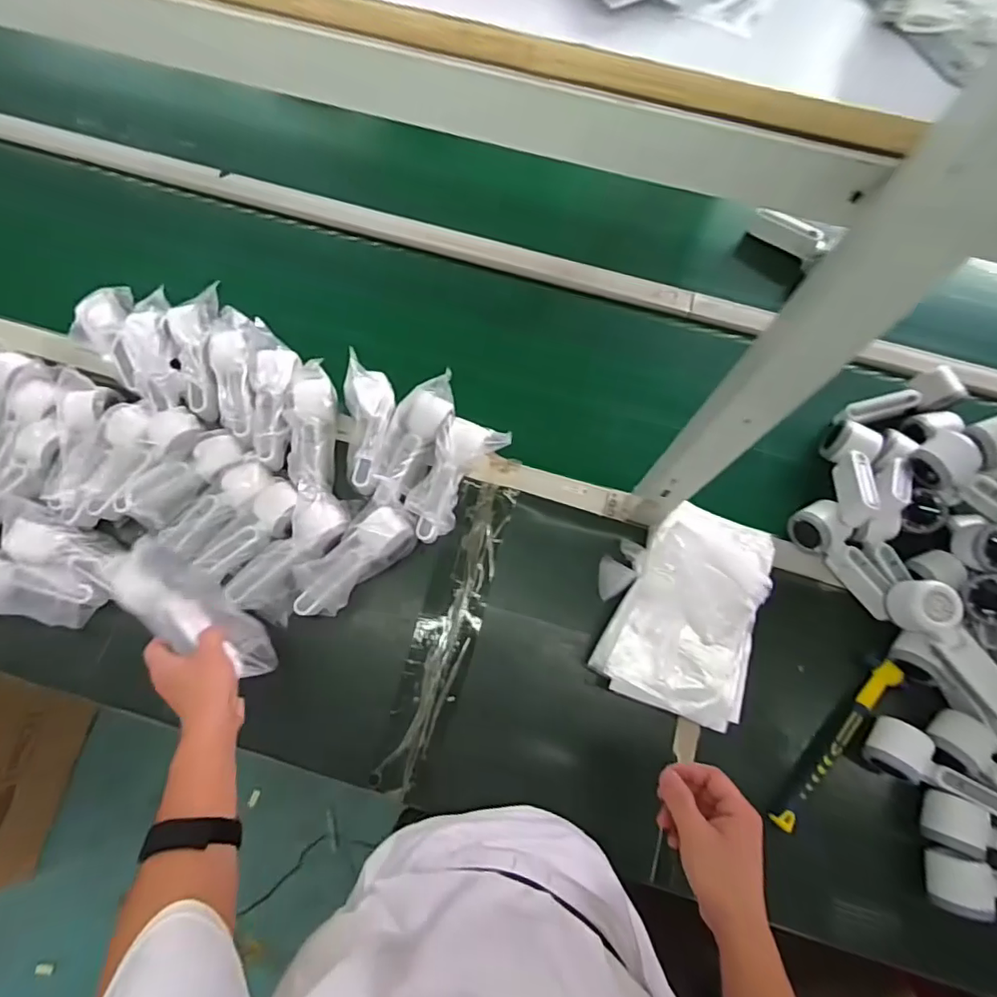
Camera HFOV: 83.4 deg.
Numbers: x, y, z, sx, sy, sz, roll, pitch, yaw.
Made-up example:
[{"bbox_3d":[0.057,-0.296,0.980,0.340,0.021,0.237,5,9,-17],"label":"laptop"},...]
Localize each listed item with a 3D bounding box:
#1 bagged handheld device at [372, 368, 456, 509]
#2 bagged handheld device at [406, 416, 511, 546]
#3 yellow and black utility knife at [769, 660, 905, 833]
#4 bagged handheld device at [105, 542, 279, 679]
[{"bbox_3d":[-0.112,-0.076,0.735,0.069,0.053,0.188,22,75,5],"label":"bagged handheld device"},{"bbox_3d":[-0.063,-0.029,0.728,0.076,0.060,0.170,33,77,8],"label":"bagged handheld device"},{"bbox_3d":[0.402,0.289,0.658,0.023,0.023,0.237,41,78,10],"label":"yellow and black utility knife"},{"bbox_3d":[-0.326,0.123,0.608,0.187,0.063,0.065,41,76,-16],"label":"bagged handheld device"}]

